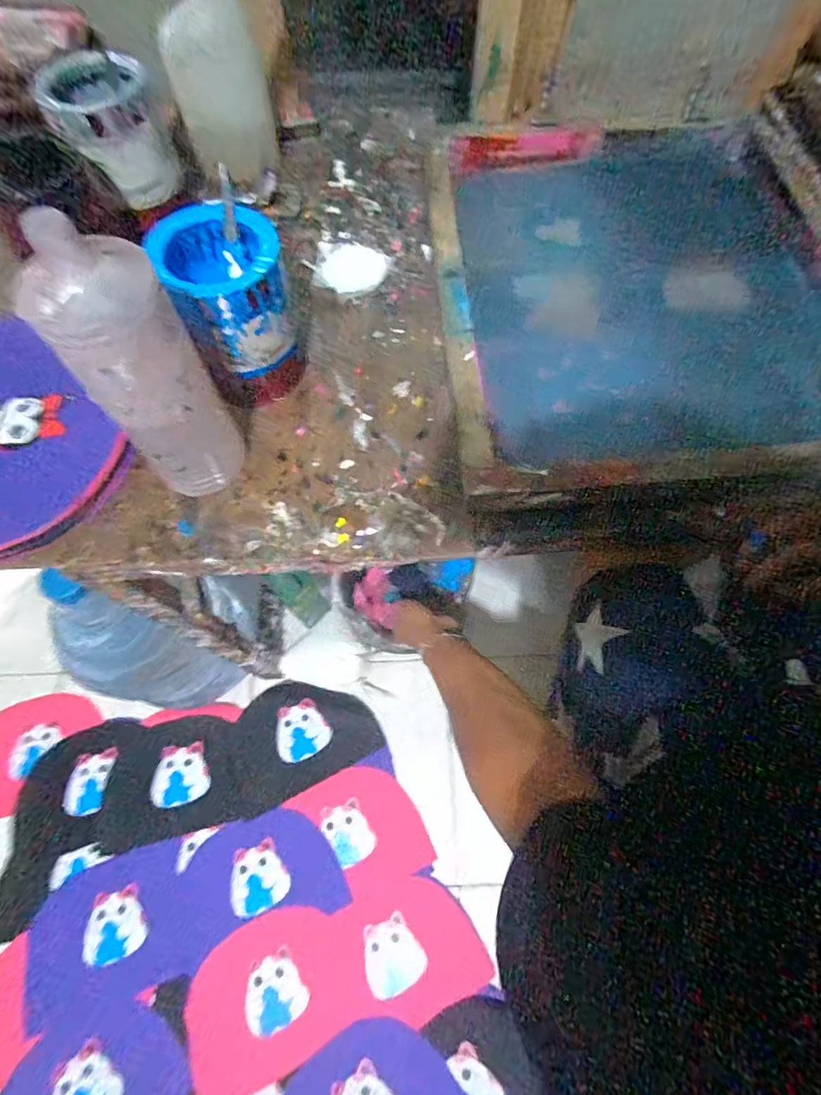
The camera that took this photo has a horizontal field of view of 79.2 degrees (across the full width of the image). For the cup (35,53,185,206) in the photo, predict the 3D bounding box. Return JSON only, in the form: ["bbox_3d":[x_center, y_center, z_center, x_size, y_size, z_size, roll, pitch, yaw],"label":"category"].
[{"bbox_3d":[-0.324,-0.451,0.541,0.103,0.098,0.108,0,66,1],"label":"cup"}]

